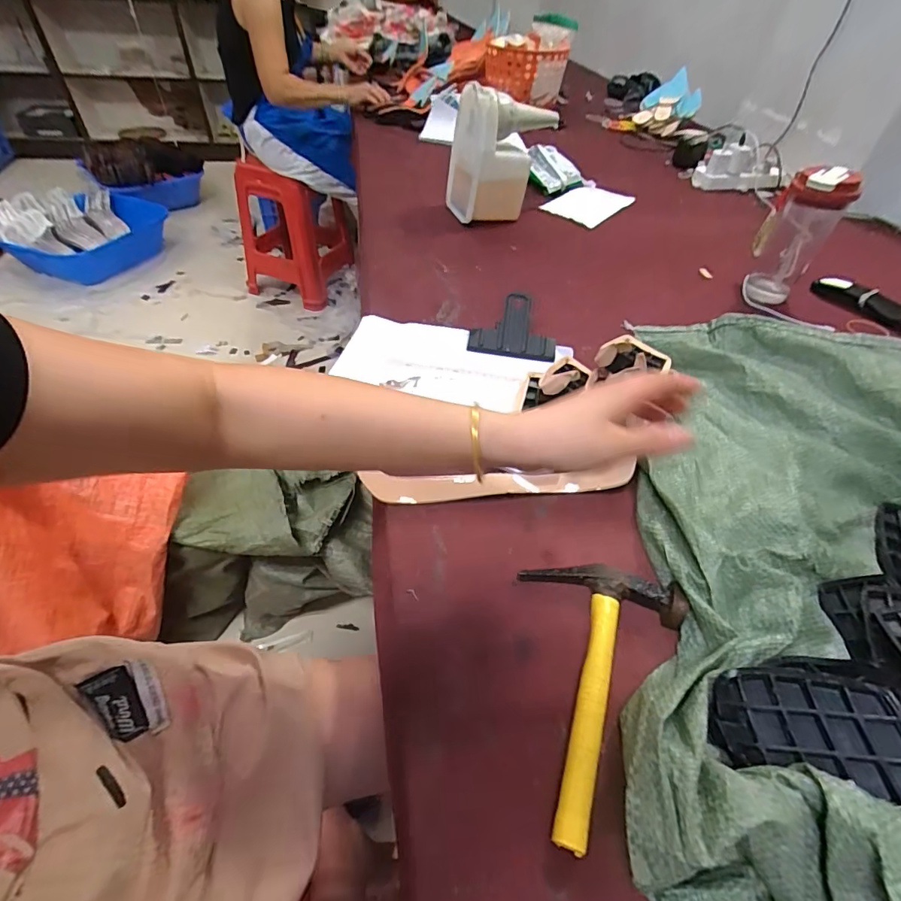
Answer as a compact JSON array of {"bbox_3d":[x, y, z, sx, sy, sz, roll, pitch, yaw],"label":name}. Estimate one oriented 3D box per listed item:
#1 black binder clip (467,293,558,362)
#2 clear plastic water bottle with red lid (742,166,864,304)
[{"bbox_3d":[0.088,-0.169,0.628,0.115,0.047,0.077,10,47,5],"label":"black binder clip"},{"bbox_3d":[0.542,-0.340,0.728,0.095,0.177,0.087,27,51,20],"label":"clear plastic water bottle with red lid"}]

